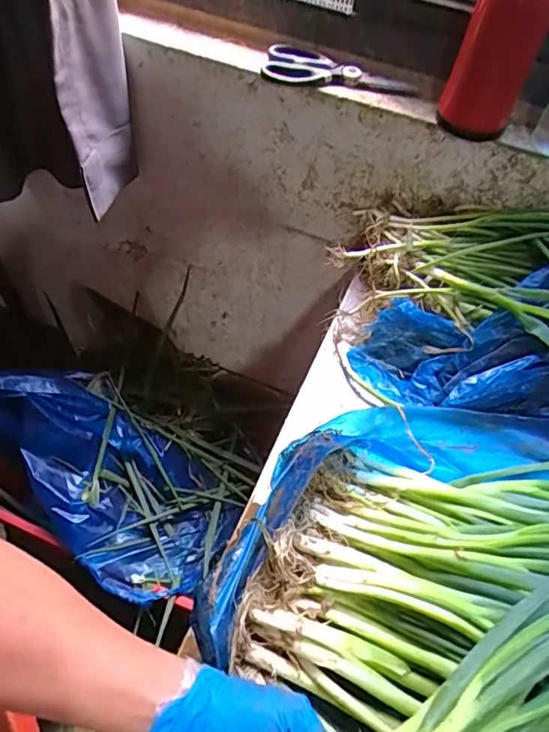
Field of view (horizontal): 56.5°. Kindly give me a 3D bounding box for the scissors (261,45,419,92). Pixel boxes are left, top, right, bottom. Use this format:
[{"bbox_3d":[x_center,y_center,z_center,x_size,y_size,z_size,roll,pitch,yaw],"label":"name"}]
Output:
[{"bbox_3d":[0.084,-0.383,0.658,0.193,0.019,0.081,8,53,0],"label":"scissors"}]

